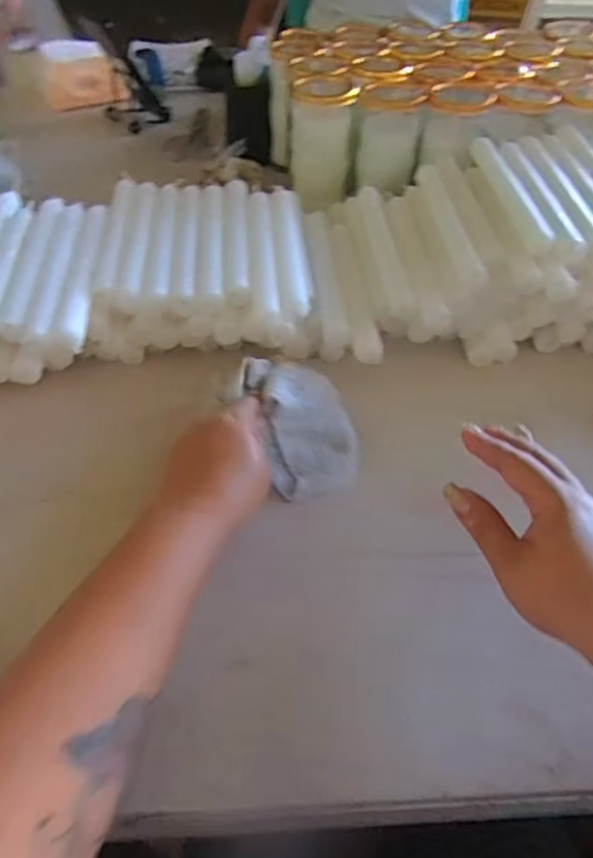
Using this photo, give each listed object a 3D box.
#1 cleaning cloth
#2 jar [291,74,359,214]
[{"bbox_3d":[0.006,-0.007,0.486,0.072,0.032,0.120,-12,78,-21],"label":"cleaning cloth"},{"bbox_3d":[0.026,-0.321,0.693,0.069,0.121,0.059,-1,48,-2],"label":"jar"}]

